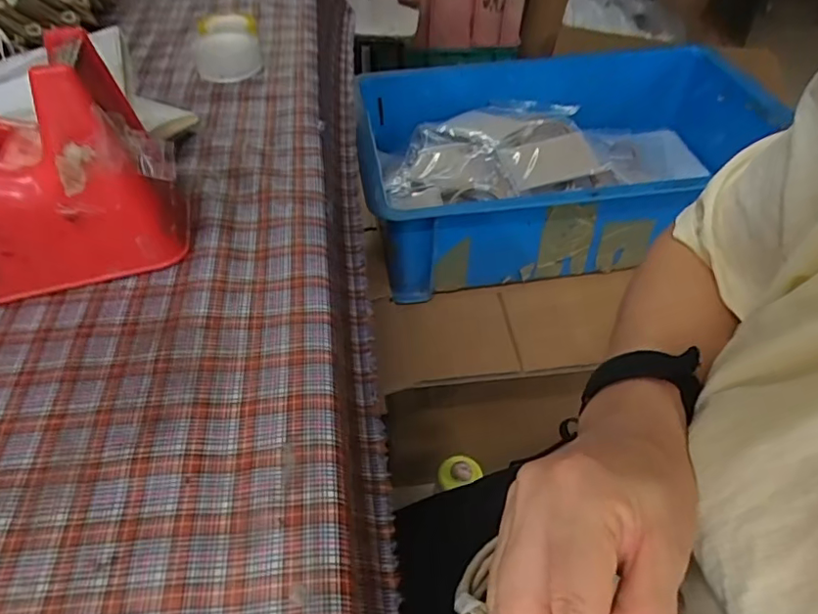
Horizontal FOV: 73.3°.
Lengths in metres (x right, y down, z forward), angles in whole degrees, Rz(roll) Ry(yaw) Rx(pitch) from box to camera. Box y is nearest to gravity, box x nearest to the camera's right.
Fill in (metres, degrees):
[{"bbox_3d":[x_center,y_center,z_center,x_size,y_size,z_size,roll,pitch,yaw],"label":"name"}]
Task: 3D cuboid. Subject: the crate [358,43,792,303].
[{"bbox_3d":[0.225,-0.227,0.822,0.606,0.144,0.383,-6,49,-8],"label":"crate"}]

